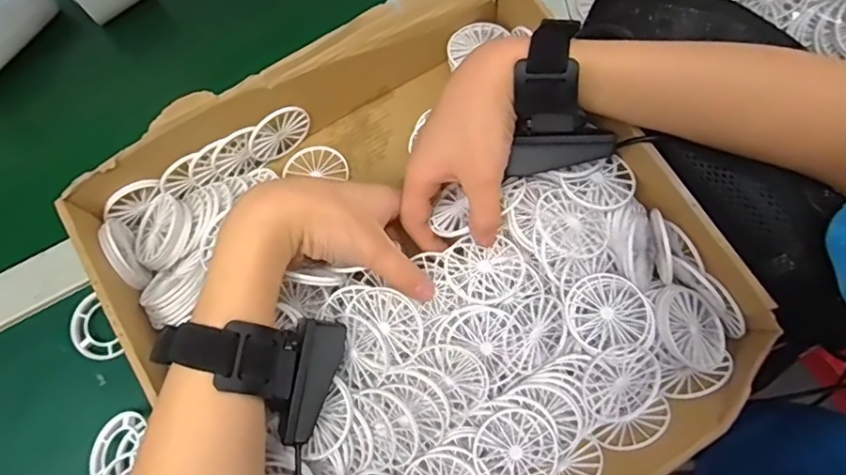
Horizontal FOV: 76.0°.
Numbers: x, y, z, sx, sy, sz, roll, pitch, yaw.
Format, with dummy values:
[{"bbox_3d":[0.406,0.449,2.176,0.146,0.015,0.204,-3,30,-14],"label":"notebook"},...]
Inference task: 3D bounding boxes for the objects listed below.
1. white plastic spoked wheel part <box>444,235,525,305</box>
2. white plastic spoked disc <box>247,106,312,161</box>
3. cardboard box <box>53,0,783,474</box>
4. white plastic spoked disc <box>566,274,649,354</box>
[{"bbox_3d":[0.040,0.019,0.355,0.049,0.011,0.049,-3,65,6],"label":"white plastic spoked wheel part"},{"bbox_3d":[-0.109,-0.079,0.409,0.049,0.046,0.007,-33,71,-14],"label":"white plastic spoked disc"},{"bbox_3d":[-0.004,0.026,0.361,0.333,0.079,0.351,-32,76,-8],"label":"cardboard box"},{"bbox_3d":[0.115,0.046,0.340,0.049,0.009,0.045,0,74,1],"label":"white plastic spoked disc"}]

